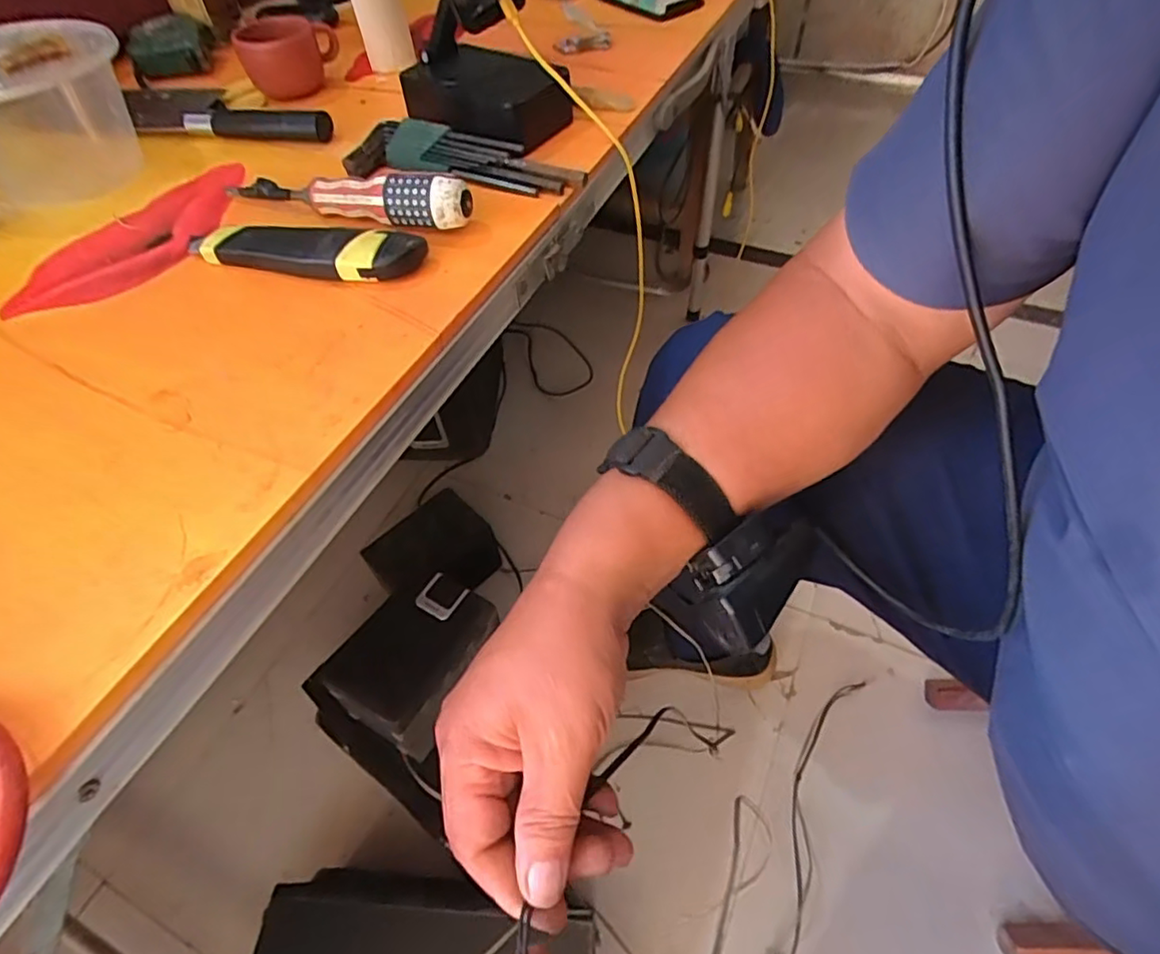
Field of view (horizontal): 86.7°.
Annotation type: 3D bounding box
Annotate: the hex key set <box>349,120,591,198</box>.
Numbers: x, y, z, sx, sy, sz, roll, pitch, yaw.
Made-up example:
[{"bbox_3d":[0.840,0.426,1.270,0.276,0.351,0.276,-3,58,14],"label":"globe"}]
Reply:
[{"bbox_3d":[-0.086,-0.229,0.444,0.174,0.027,0.041,15,54,14],"label":"hex key set"}]

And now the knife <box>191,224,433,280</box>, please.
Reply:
[{"bbox_3d":[-0.176,-0.140,0.382,0.158,0.023,0.031,7,53,8],"label":"knife"}]

